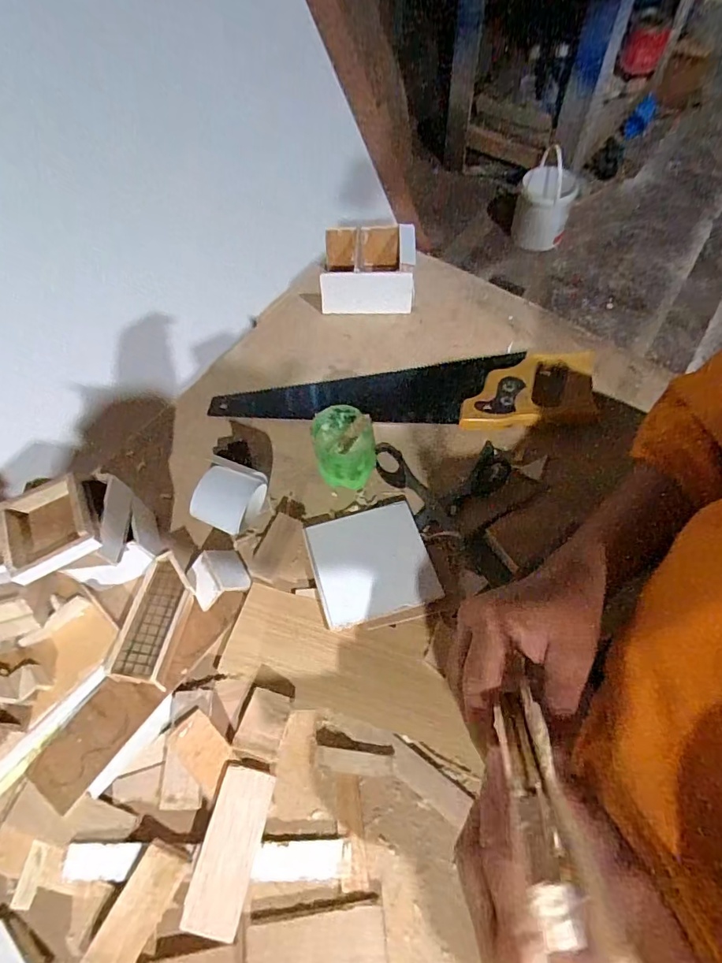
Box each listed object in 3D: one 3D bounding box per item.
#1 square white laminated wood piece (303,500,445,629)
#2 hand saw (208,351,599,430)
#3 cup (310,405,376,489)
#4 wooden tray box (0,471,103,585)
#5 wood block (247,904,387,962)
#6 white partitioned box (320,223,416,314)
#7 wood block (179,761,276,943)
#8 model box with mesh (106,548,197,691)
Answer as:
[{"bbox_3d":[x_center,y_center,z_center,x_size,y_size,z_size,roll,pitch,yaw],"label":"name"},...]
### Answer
[{"bbox_3d":[0.008,0.072,0.449,0.103,0.010,0.103,-16,61,-5],"label":"square white laminated wood piece"},{"bbox_3d":[0.044,-0.091,0.536,0.413,0.018,0.098,-4,60,2],"label":"hand saw"},{"bbox_3d":[-0.015,-0.027,0.474,0.055,0.075,0.060,-2,60,3],"label":"cup"},{"bbox_3d":[-0.232,0.035,0.366,0.060,0.020,0.068,-25,64,-9],"label":"wooden tray box"},{"bbox_3d":[-0.029,0.313,0.324,0.089,0.010,0.044,-7,60,0],"label":"wood block"},{"bbox_3d":[0.009,-0.263,0.617,0.114,0.064,0.091,0,61,4],"label":"white partitioned box"},{"bbox_3d":[-0.093,0.257,0.347,0.040,0.011,0.098,10,62,10],"label":"wood block"},{"bbox_3d":[-0.177,0.117,0.426,0.046,0.024,0.105,7,61,8],"label":"model box with mesh"}]

